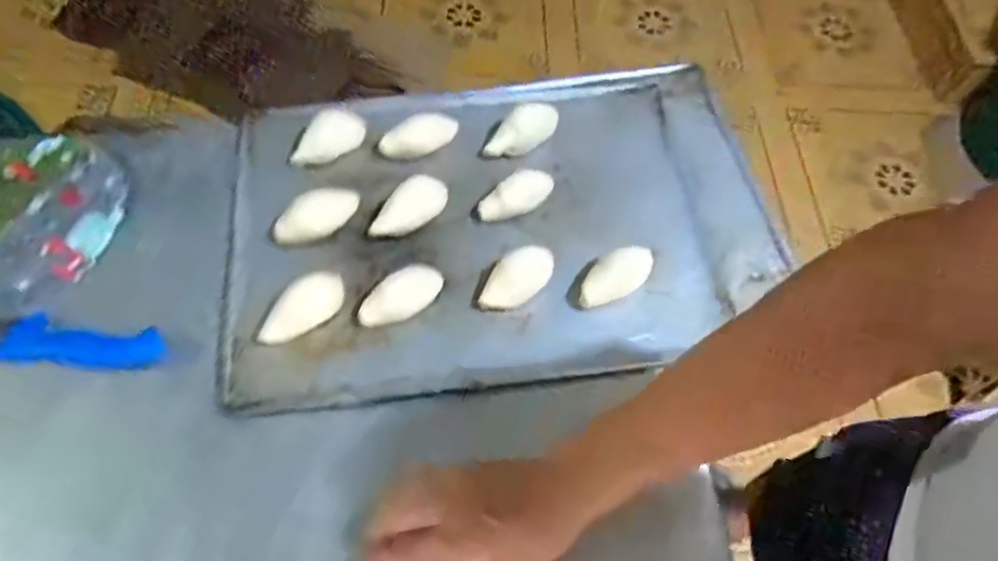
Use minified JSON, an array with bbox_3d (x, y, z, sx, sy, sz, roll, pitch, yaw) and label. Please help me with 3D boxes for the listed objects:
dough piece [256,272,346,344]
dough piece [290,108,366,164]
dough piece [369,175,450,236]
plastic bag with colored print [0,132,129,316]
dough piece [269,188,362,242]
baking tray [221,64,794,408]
[{"bbox_3d":[-0.173,0.023,0.553,0.083,0.019,0.041,-29,66,-17],"label":"dough piece"},{"bbox_3d":[-0.173,-0.145,0.635,0.077,0.021,0.039,-29,66,-17],"label":"dough piece"},{"bbox_3d":[-0.085,-0.069,0.598,0.082,0.020,0.036,-35,68,-20],"label":"dough piece"},{"bbox_3d":[-0.432,-0.062,0.581,0.159,0.034,0.185,-5,62,-5],"label":"plastic bag with colored print"},{"bbox_3d":[-0.169,-0.062,0.589,0.084,0.023,0.036,-35,68,-20],"label":"dough piece"},{"bbox_3d":[0.007,-0.067,0.624,0.534,0.043,0.337,-8,62,-7],"label":"baking tray"}]

